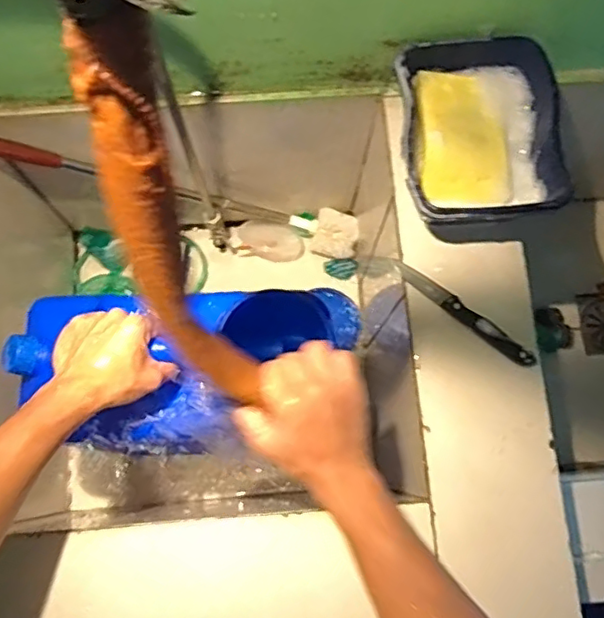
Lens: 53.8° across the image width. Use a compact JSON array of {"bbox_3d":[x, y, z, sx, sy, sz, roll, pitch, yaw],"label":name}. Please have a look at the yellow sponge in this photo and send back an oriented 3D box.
[{"bbox_3d":[0.172,-0.186,0.644,0.089,0.024,0.148,-4,76,-3],"label":"yellow sponge"}]

